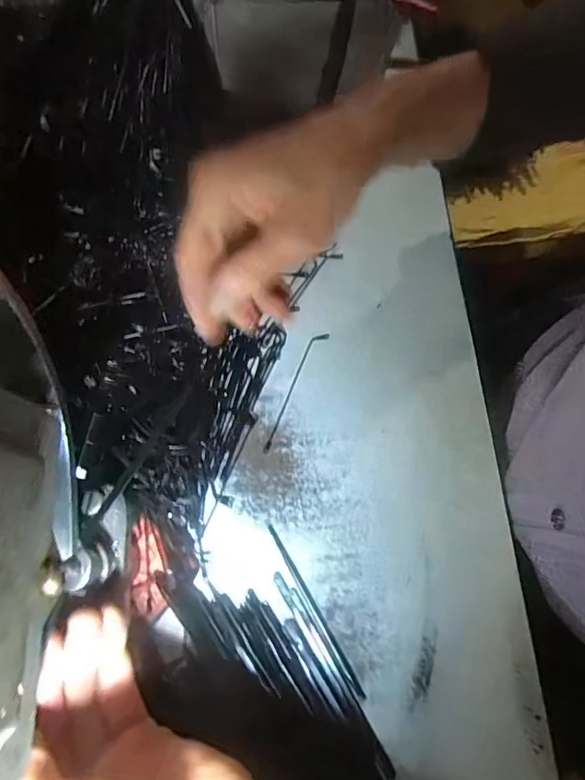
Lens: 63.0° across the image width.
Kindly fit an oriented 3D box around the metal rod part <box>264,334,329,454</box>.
[{"bbox_3d":[0.001,0.000,0.303,0.009,0.004,0.088,24,73,7],"label":"metal rod part"}]

